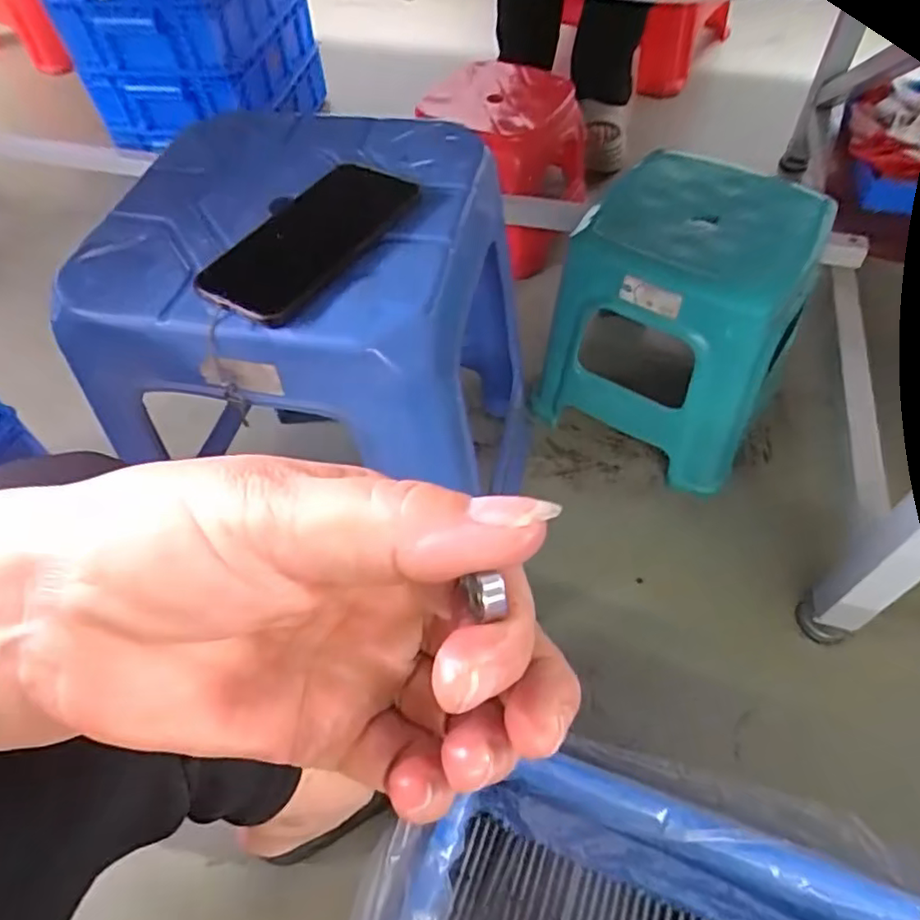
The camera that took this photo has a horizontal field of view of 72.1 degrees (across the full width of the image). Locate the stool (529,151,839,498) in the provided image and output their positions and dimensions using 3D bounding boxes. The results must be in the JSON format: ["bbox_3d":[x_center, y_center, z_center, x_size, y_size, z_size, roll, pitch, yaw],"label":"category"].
[{"bbox_3d":[0.258,-0.166,0.765,0.254,0.287,0.230,26,60,19],"label":"stool"}]

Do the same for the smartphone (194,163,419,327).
[{"bbox_3d":[-0.101,-0.152,0.431,0.080,0.011,0.158,27,60,20],"label":"smartphone"}]

